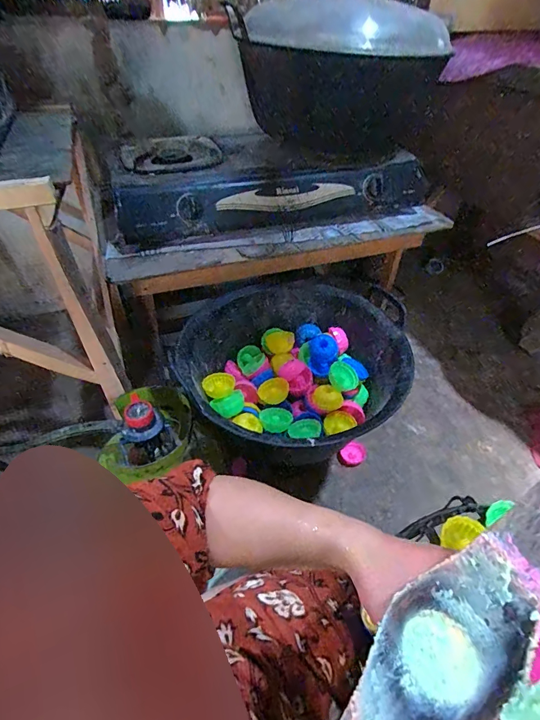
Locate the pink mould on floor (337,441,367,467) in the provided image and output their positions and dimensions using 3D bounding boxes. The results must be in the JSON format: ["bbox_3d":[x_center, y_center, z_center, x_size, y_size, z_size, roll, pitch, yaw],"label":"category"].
[{"bbox_3d":[0.204,0.238,0.961,0.062,0.034,0.054,-24,51,-22],"label":"pink mould on floor"}]

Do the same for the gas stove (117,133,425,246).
[{"bbox_3d":[-0.013,-0.429,0.930,0.691,0.127,0.316,-13,48,-14],"label":"gas stove"}]

